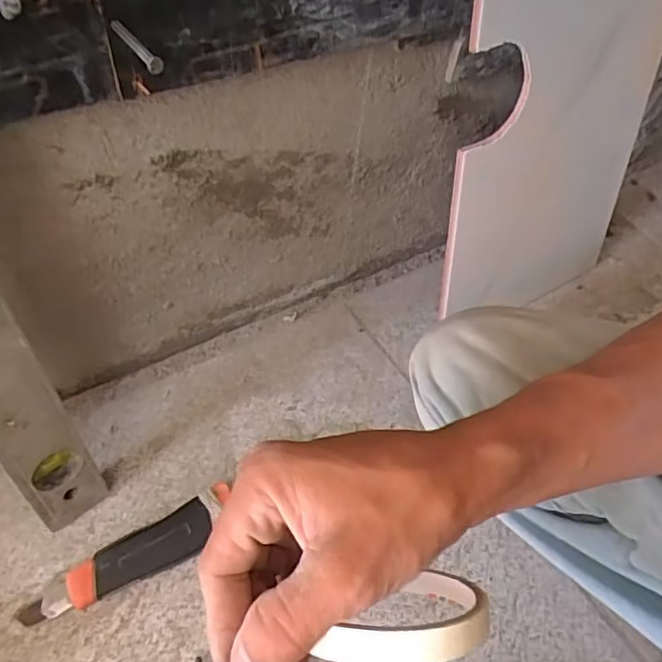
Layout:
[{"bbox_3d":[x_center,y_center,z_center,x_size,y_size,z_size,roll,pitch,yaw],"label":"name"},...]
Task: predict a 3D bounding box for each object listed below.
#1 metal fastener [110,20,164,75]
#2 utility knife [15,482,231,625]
[{"bbox_3d":[-0.094,-0.137,0.279,0.005,0.009,0.049,-28,58,-27],"label":"metal fastener"},{"bbox_3d":[-0.142,0.162,0.416,0.151,0.019,0.035,-23,56,-24],"label":"utility knife"}]

